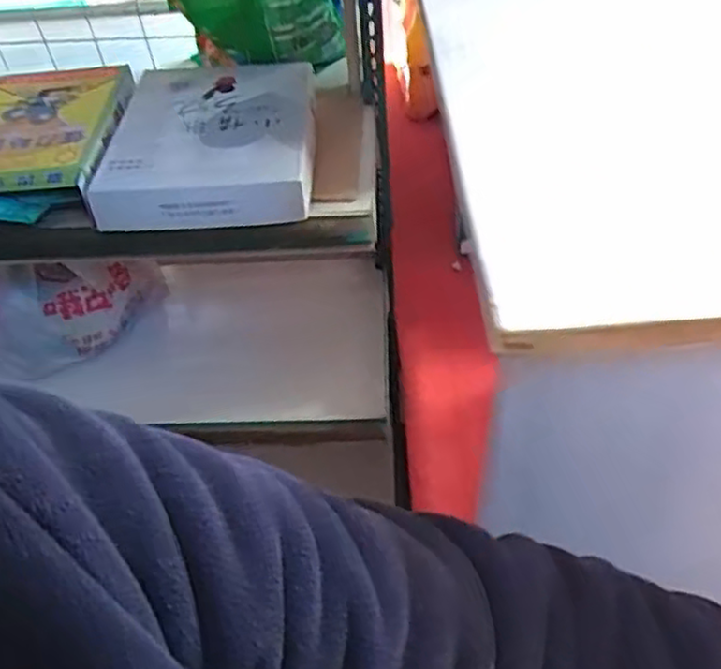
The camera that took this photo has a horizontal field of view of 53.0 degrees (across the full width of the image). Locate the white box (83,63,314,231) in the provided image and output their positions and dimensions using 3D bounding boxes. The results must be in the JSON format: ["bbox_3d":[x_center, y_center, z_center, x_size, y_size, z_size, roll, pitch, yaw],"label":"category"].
[{"bbox_3d":[-0.180,-0.246,0.882,0.230,0.065,0.333,-4,47,1],"label":"white box"}]

